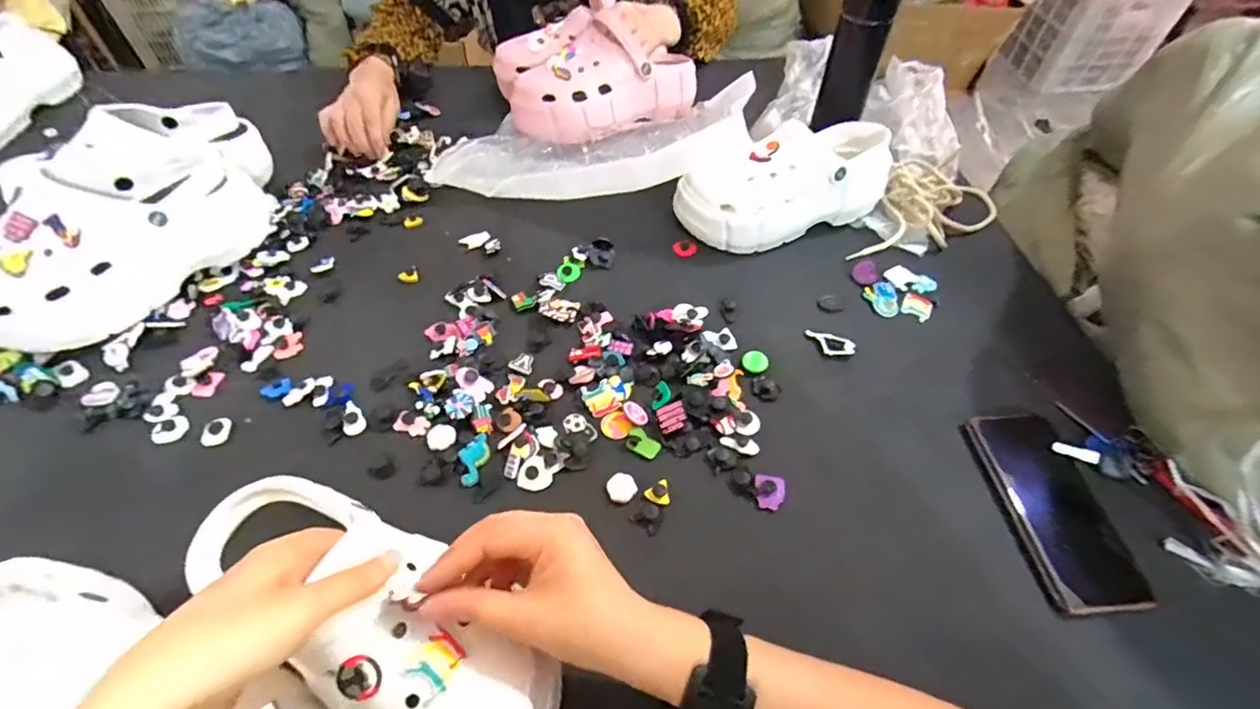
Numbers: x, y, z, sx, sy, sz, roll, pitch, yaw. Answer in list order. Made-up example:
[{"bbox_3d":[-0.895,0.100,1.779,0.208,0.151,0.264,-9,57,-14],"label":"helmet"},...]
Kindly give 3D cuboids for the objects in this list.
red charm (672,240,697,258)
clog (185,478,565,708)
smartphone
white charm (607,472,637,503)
[{"bbox_3d":[0.062,-0.122,0.639,0.027,0.009,0.023,-10,76,2],"label":"red charm"},{"bbox_3d":[-0.159,0.153,0.333,0.254,0.085,0.091,29,58,21],"label":"clog"},{"bbox_3d":[0.334,0.119,0.444,0.077,0.014,0.159,-5,53,-4],"label":"smartphone"},{"bbox_3d":[-0.006,0.109,0.452,0.023,0.008,0.025,0,52,0],"label":"white charm"}]

